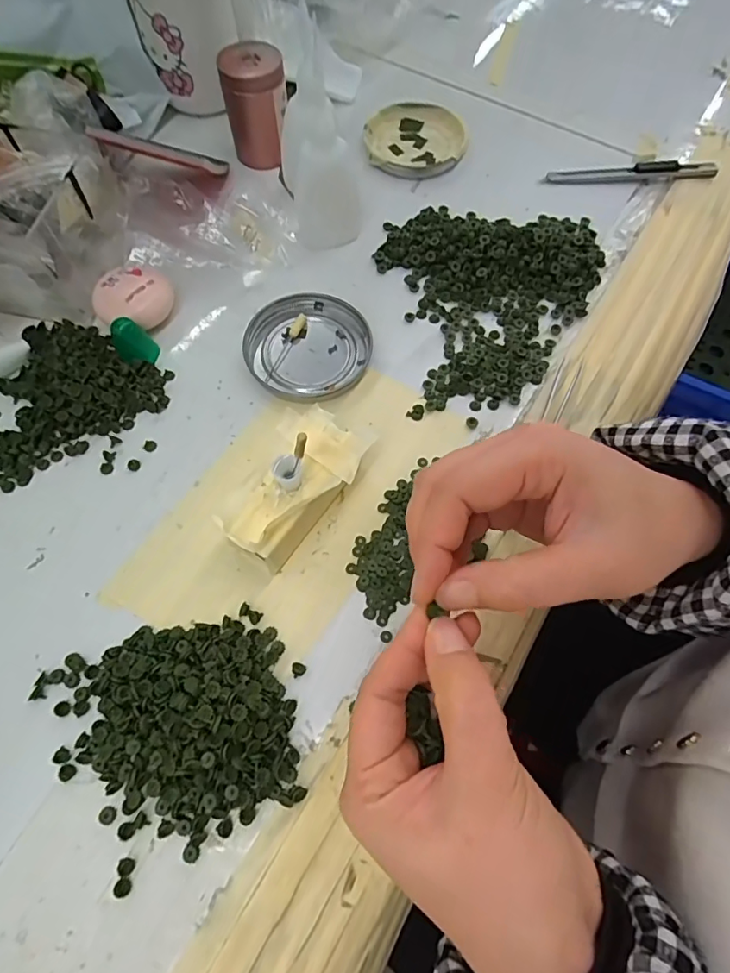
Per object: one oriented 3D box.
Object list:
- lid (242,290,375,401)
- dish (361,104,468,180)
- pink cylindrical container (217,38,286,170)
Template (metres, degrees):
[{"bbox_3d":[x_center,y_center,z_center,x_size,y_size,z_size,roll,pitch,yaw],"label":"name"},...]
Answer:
[{"bbox_3d":[-0.037,-0.090,0.326,0.076,0.008,0.075,0,67,-1],"label":"lid"},{"bbox_3d":[0.040,-0.279,0.408,0.078,0.007,0.078,0,67,-1],"label":"dish"},{"bbox_3d":[-0.080,-0.283,0.376,0.044,0.059,0.045,0,67,-1],"label":"pink cylindrical container"}]

